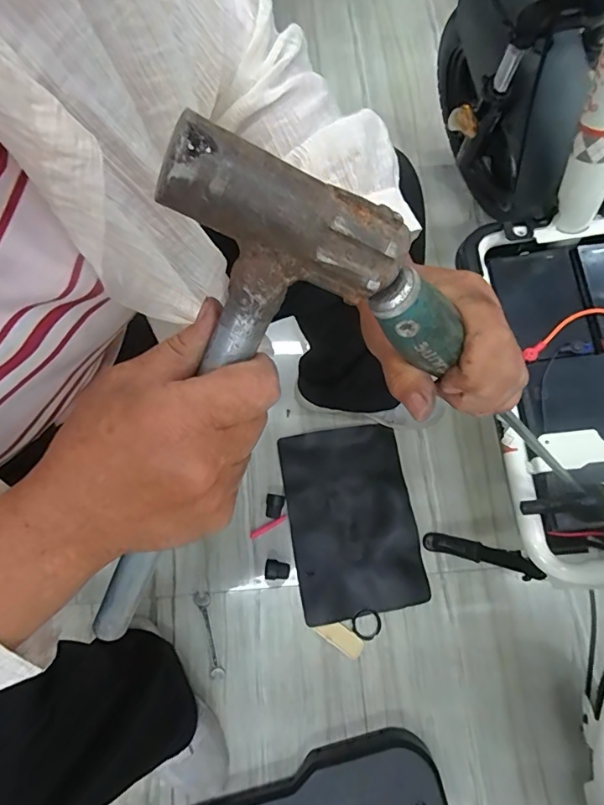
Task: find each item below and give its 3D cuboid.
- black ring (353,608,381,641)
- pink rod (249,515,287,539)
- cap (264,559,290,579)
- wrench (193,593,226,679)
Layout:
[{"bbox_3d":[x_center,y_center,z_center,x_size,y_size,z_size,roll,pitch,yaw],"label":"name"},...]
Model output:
[{"bbox_3d":[0.097,0.331,0.701,0.041,0.004,0.043,1,71,-2],"label":"black ring"},{"bbox_3d":[-0.055,0.200,0.756,0.065,0.006,0.010,-28,74,-11],"label":"pink rod"},{"bbox_3d":[-0.037,0.256,0.717,0.038,0.018,0.029,5,71,-1],"label":"cap"},{"bbox_3d":[-0.137,0.340,0.690,0.023,0.004,0.116,-15,72,-7],"label":"wrench"}]

